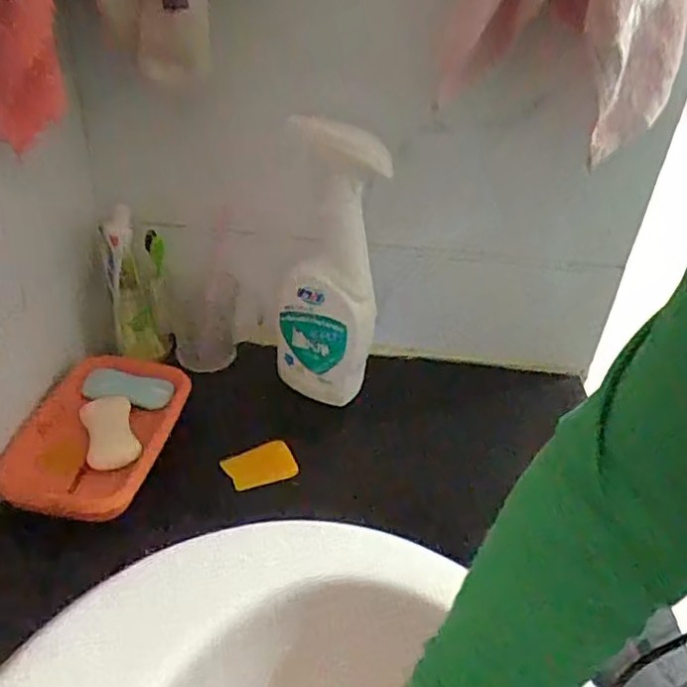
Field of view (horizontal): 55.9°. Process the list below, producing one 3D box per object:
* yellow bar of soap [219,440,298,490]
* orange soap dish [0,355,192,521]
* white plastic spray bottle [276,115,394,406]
[{"bbox_3d":[-0.078,0.113,0.602,0.061,0.019,0.037,-11,37,-23],"label":"yellow bar of soap"},{"bbox_3d":[-0.222,0.083,0.590,0.126,0.037,0.187,7,34,3],"label":"orange soap dish"},{"bbox_3d":[-0.016,-0.072,0.639,0.094,0.282,0.090,0,34,-8],"label":"white plastic spray bottle"}]

